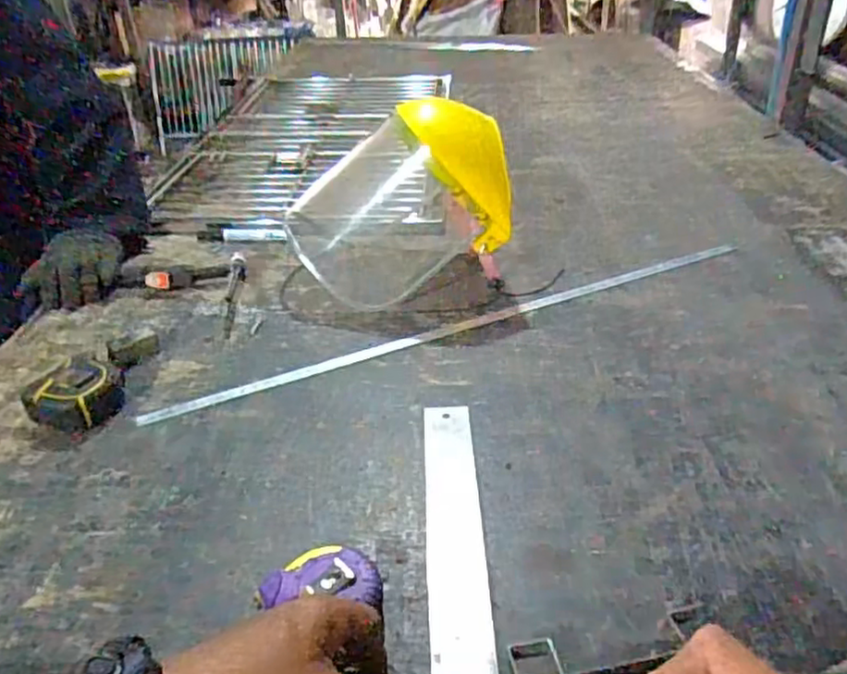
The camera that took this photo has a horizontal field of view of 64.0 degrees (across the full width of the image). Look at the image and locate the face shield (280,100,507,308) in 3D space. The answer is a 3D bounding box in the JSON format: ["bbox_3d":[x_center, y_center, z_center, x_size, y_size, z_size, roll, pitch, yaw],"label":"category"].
[{"bbox_3d":[-0.044,-0.181,0.859,0.253,0.210,0.227,-8,34,-10],"label":"face shield"}]

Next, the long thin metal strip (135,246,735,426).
[{"bbox_3d":[0.068,-0.020,0.804,0.764,0.006,0.036,-16,28,-20],"label":"long thin metal strip"}]

